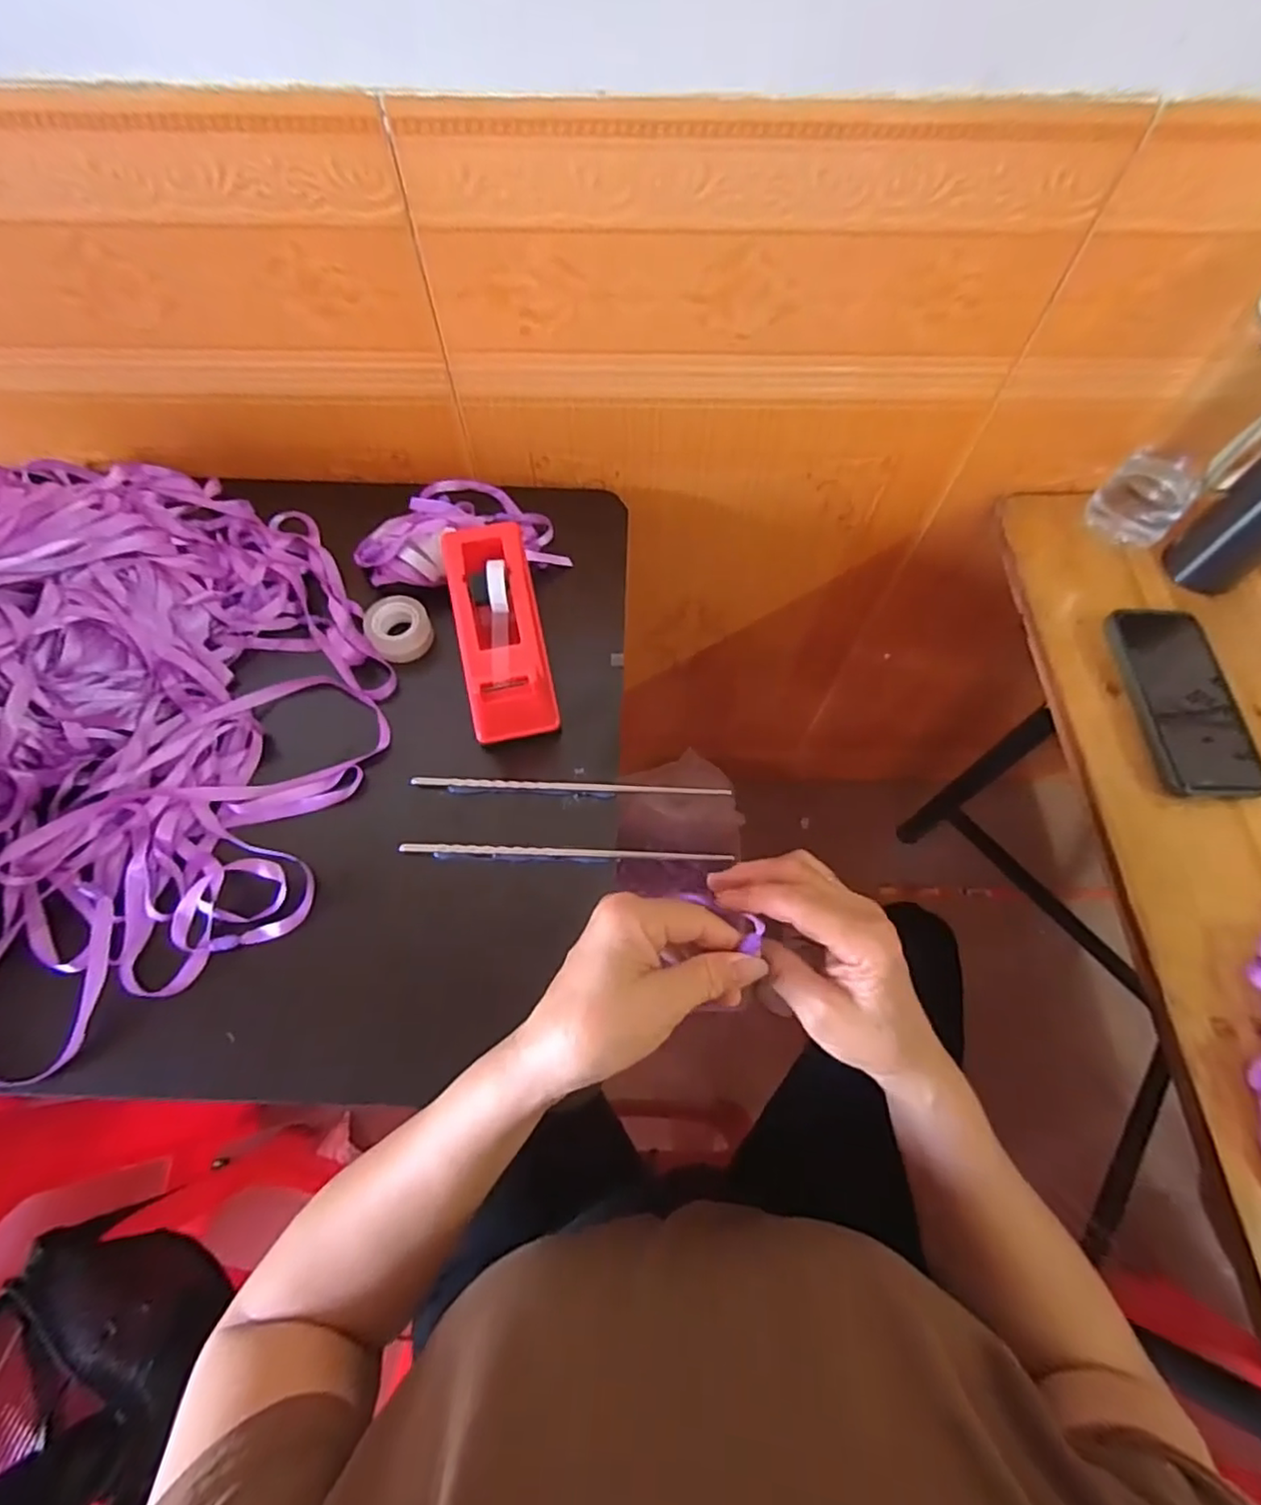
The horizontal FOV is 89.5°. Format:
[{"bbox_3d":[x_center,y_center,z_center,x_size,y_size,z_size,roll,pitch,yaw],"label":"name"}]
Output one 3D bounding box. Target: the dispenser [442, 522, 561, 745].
[{"bbox_3d":[-0.095,-0.091,0.462,0.059,0.073,0.161,-12,78,-5],"label":"dispenser"}]

